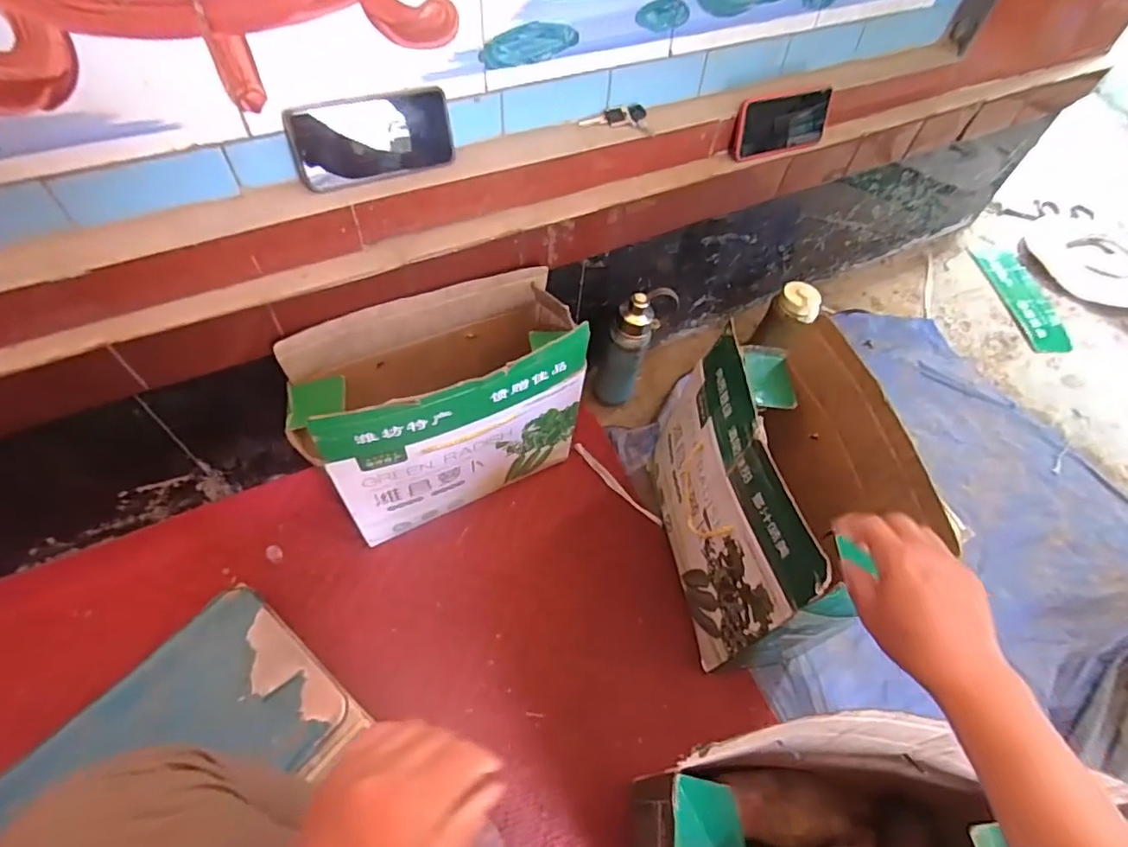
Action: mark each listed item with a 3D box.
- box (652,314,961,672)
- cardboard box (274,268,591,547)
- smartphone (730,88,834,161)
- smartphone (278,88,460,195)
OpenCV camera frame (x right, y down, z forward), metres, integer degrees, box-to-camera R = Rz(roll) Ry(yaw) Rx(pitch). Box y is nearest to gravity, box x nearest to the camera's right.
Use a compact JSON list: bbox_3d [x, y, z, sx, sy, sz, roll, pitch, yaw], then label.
[{"bbox_3d":[0.264,0.087,0.722,0.190,0.307,0.331,-8,57,-9],"label":"box"},{"bbox_3d":[-0.158,-0.018,0.773,0.355,0.307,0.157,-20,60,-17],"label":"cardboard box"},{"bbox_3d":[0.307,-0.422,0.790,0.153,0.077,0.015,-15,59,-14],"label":"smartphone"},{"bbox_3d":[-0.198,-0.301,0.589,0.163,0.076,0.009,-21,41,-18],"label":"smartphone"}]

